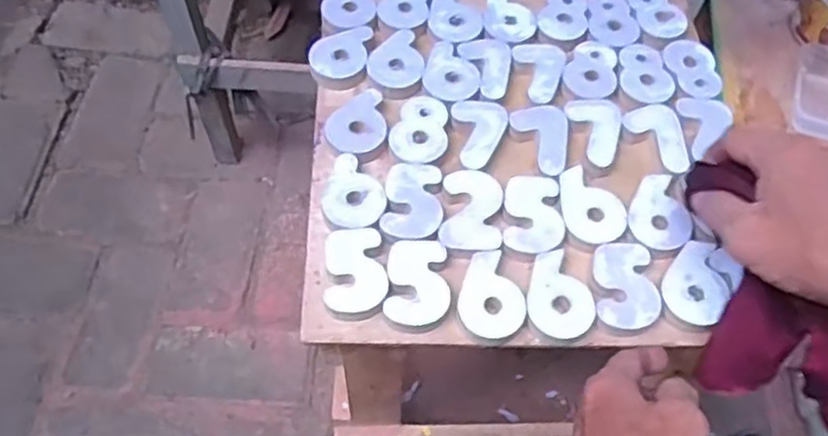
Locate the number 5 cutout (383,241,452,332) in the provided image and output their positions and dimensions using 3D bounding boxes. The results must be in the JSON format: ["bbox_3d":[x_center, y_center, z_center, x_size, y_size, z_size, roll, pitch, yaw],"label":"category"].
[{"bbox_3d":[0.002,0.045,0.471,0.042,0.008,0.061,3,60,-1],"label":"number 5 cutout"}]

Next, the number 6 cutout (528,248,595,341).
[{"bbox_3d":[0.099,0.050,0.469,0.042,0.006,0.062,12,60,4],"label":"number 6 cutout"}]

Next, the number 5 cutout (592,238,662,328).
[{"bbox_3d":[0.144,0.044,0.475,0.041,0.007,0.066,4,60,-1],"label":"number 5 cutout"}]

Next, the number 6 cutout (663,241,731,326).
[{"bbox_3d":[0.194,0.043,0.474,0.039,0.006,0.061,27,63,12],"label":"number 6 cutout"}]

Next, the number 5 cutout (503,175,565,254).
[{"bbox_3d":[0.086,-0.003,0.498,0.041,0.006,0.063,8,60,1],"label":"number 5 cutout"}]

